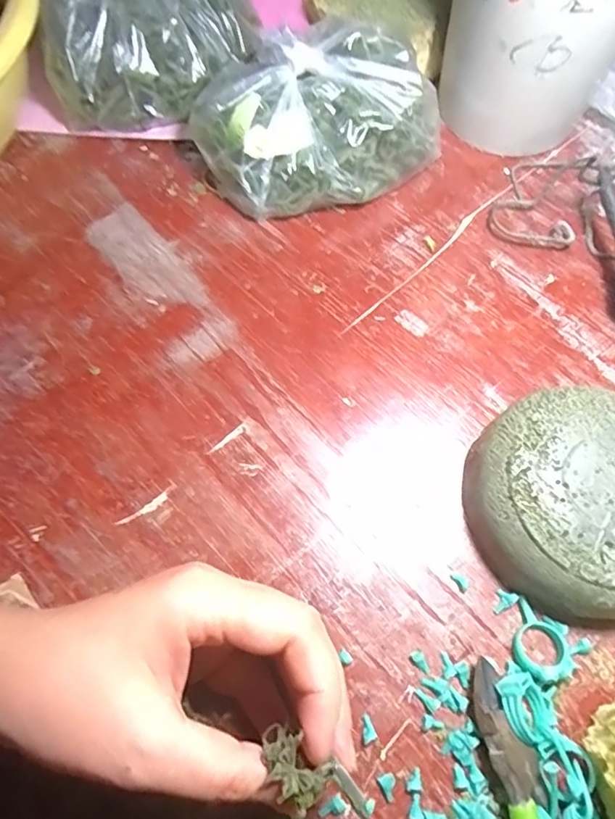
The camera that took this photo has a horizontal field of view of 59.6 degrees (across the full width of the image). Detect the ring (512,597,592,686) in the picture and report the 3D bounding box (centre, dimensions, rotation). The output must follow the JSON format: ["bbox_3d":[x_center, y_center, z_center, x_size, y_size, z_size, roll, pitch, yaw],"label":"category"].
[{"bbox_3d":[0.108,0.108,0.242,0.035,0.011,0.028,28,69,9],"label":"ring"}]

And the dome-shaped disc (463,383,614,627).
[{"bbox_3d":[0.128,0.043,0.254,0.100,0.036,0.096,1,67,-2],"label":"dome-shaped disc"}]

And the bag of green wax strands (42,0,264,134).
[{"bbox_3d":[-0.098,-0.237,0.337,0.135,0.090,0.080,-16,69,-9],"label":"bag of green wax strands"}]

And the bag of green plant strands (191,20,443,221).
[{"bbox_3d":[0.003,-0.177,0.327,0.130,0.066,0.102,-31,71,-14],"label":"bag of green plant strands"}]

